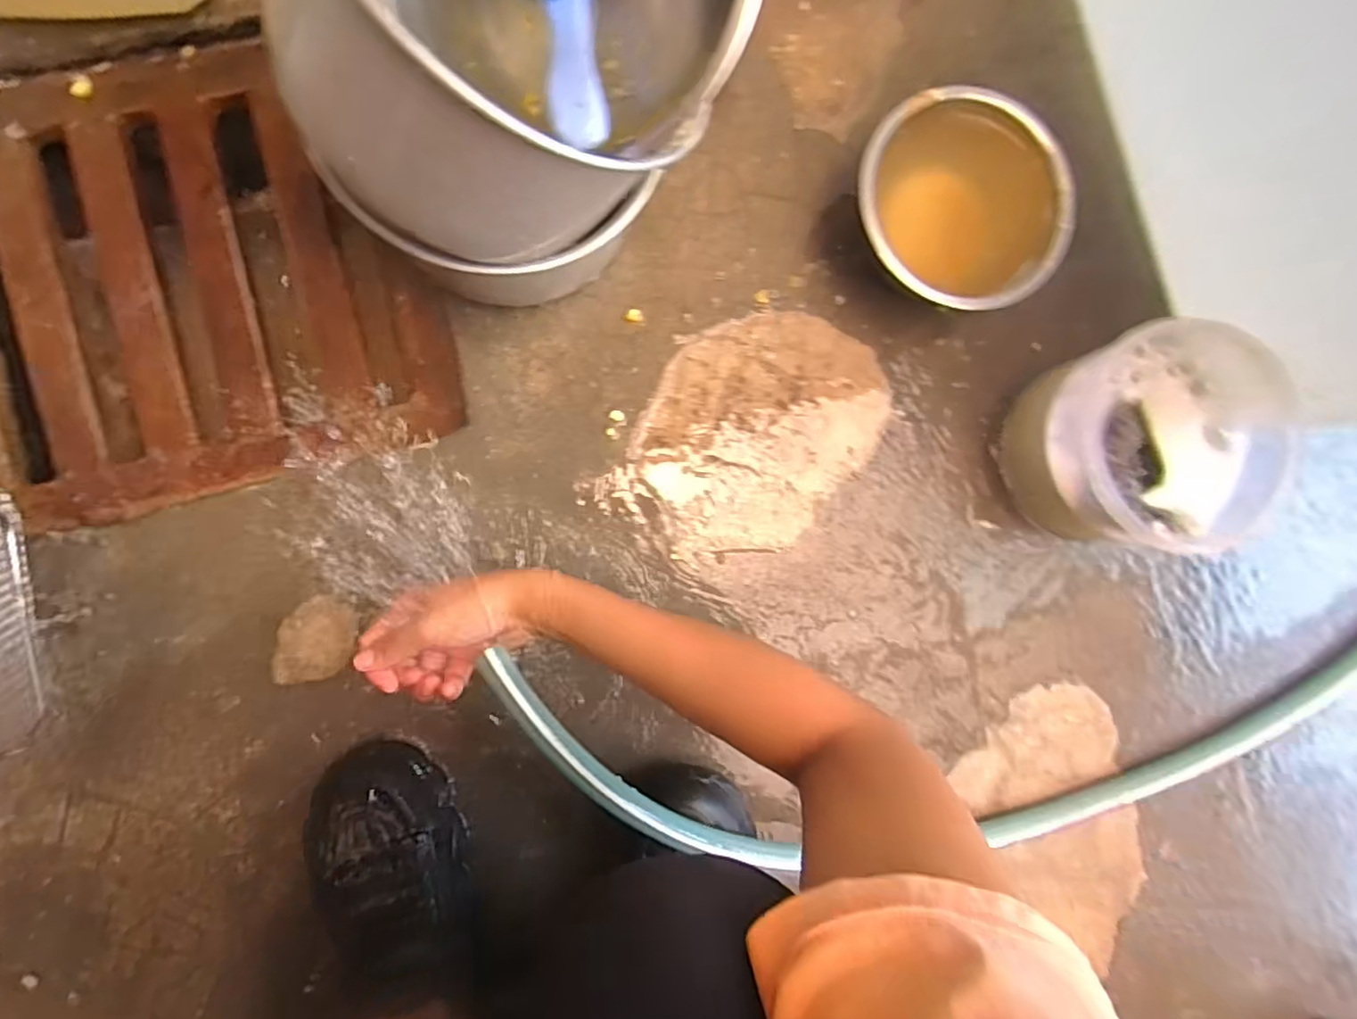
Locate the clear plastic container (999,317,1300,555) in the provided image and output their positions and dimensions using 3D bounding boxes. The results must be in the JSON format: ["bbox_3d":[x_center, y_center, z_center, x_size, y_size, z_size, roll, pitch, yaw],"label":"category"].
[{"bbox_3d":[0.375,-0.058,0.523,0.159,0.124,0.163,-11,91,-7],"label":"clear plastic container"}]

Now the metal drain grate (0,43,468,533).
[{"bbox_3d":[-0.407,-0.188,0.520,0.392,0.029,0.348,-16,92,-6],"label":"metal drain grate"}]

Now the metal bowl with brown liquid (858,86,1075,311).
[{"bbox_3d":[0.222,-0.243,0.521,0.167,0.103,0.158,0,90,-7],"label":"metal bowl with brown liquid"}]

